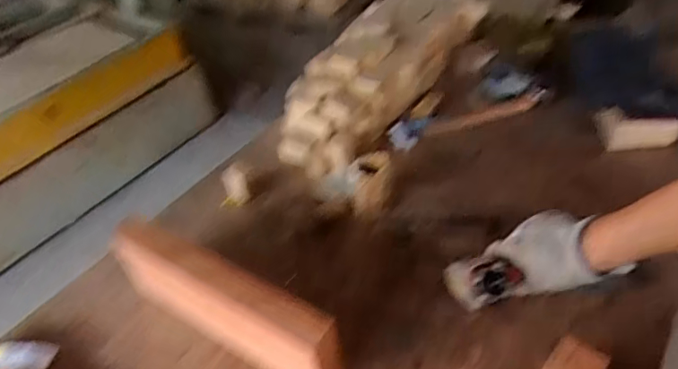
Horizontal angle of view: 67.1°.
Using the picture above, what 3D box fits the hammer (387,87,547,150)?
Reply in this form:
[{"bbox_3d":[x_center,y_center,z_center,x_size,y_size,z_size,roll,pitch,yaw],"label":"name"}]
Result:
[{"bbox_3d":[0.250,-0.139,1.032,0.301,0.079,0.060,-10,43,-2],"label":"hammer"}]

